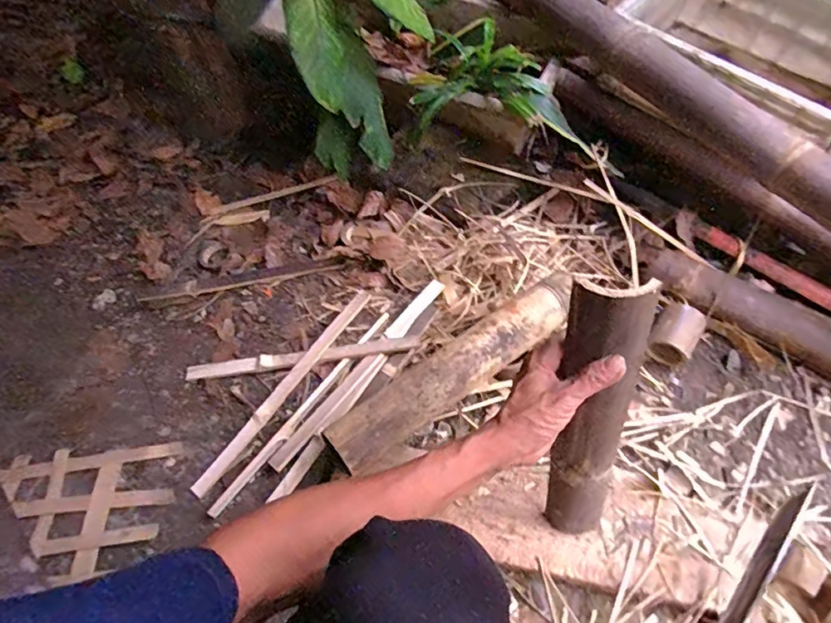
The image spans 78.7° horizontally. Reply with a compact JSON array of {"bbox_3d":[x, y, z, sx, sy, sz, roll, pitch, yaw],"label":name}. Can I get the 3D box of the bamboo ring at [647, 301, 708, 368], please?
[{"bbox_3d":[0.420,0.037,0.819,0.072,0.068,0.097,27,61,18],"label":"bamboo ring"}]

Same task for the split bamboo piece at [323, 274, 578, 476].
[{"bbox_3d":[0.070,0.072,0.720,0.424,0.027,0.076,-33,61,-18],"label":"split bamboo piece"}]

